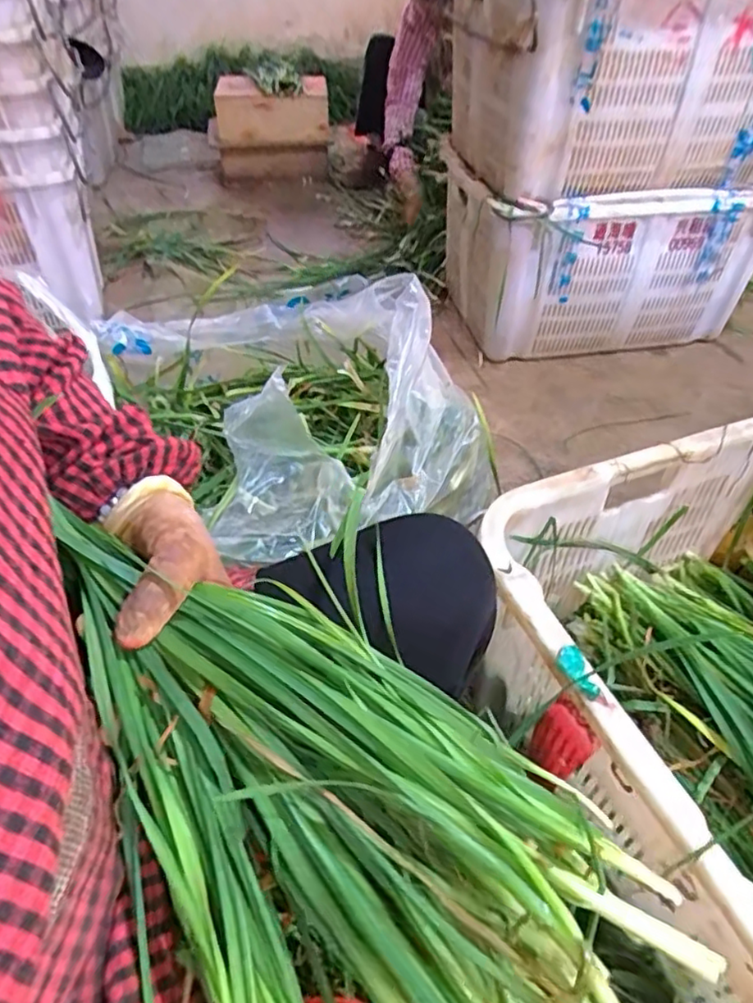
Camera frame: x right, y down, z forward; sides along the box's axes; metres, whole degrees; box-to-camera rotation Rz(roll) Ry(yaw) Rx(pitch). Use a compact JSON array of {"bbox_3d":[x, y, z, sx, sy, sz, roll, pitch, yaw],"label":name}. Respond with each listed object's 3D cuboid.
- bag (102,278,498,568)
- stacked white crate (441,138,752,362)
[{"bbox_3d":[-0.093,-0.150,0.771,0.299,0.201,0.478,-26,51,-25],"label":"bag"},{"bbox_3d":[0.491,-0.581,1.475,0.610,0.366,0.415,-8,45,-9],"label":"stacked white crate"}]

